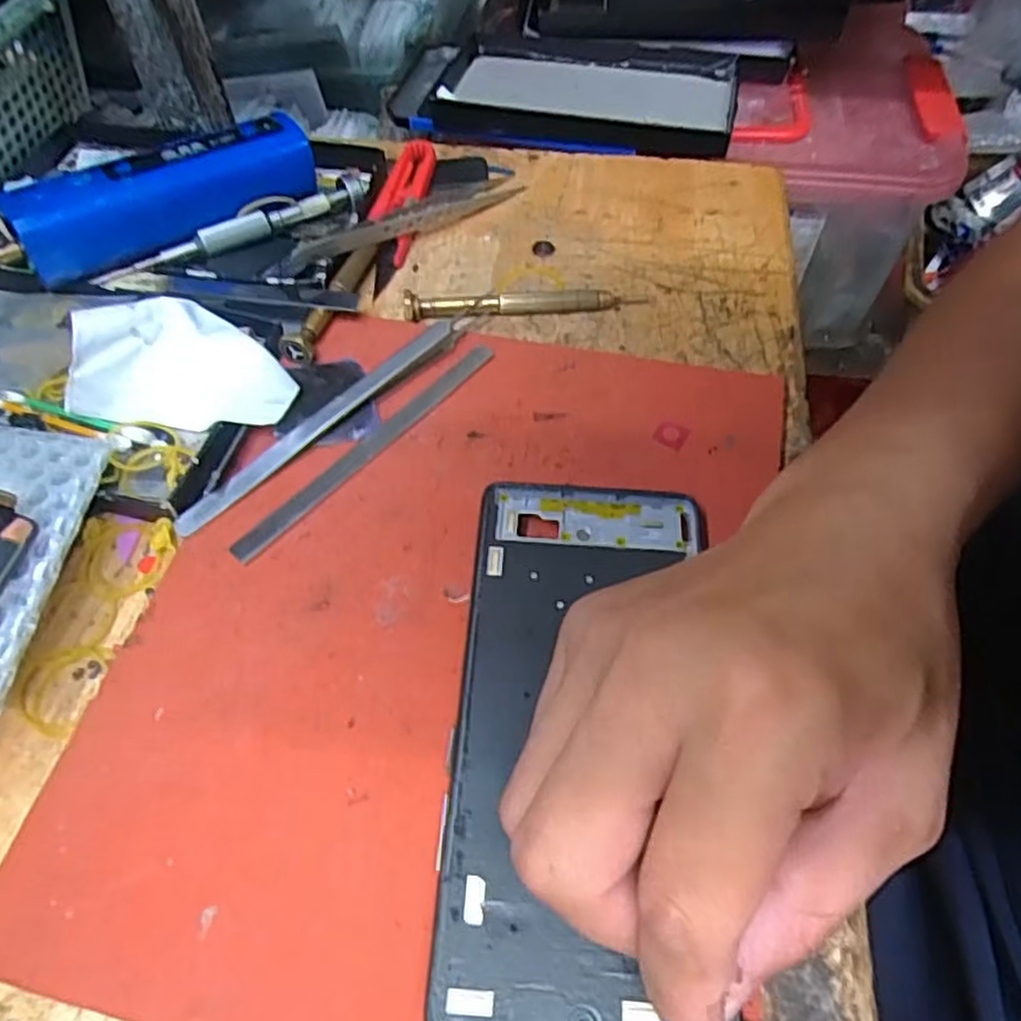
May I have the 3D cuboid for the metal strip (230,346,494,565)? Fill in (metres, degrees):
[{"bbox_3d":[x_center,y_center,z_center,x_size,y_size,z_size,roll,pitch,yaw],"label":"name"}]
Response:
[{"bbox_3d":[-0.052,-0.025,0.274,0.010,0.004,0.125,36,64,23],"label":"metal strip"}]

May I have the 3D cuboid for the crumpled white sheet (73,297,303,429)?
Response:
[{"bbox_3d":[-0.121,-0.058,0.273,0.079,0.028,0.041,5,57,1],"label":"crumpled white sheet"}]

